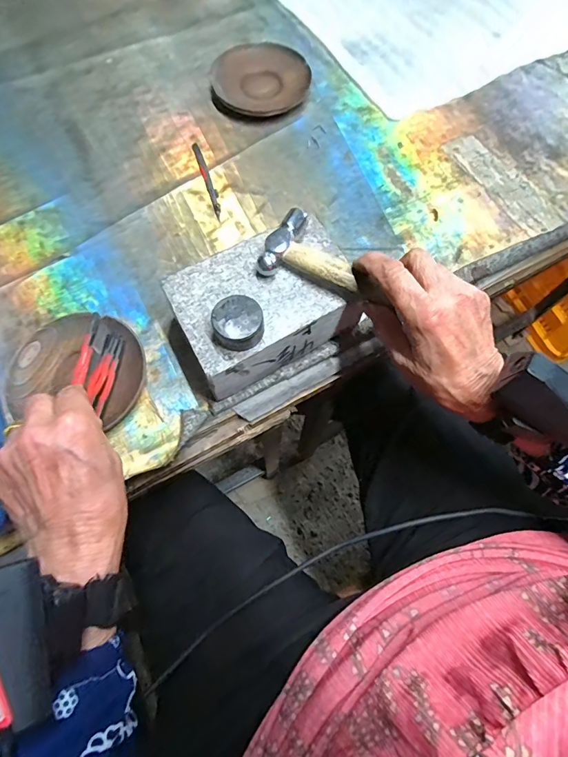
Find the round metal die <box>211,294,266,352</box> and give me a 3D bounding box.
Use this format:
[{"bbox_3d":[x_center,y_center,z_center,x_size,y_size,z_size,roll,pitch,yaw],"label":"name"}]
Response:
[{"bbox_3d":[-0.034,-0.041,0.314,0.036,0.021,0.037,1,70,-4],"label":"round metal die"}]

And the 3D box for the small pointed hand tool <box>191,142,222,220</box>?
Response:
[{"bbox_3d":[-0.081,-0.214,0.448,0.009,0.004,0.107,-18,71,-8],"label":"small pointed hand tool"}]

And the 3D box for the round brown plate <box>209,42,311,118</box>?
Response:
[{"bbox_3d":[-0.029,-0.357,0.496,0.110,0.016,0.106,0,69,-1],"label":"round brown plate"}]

